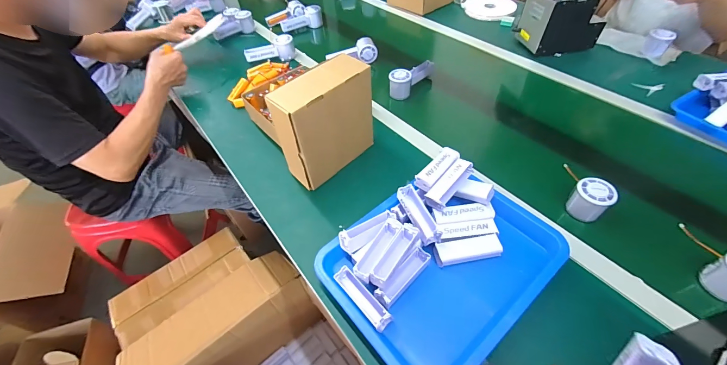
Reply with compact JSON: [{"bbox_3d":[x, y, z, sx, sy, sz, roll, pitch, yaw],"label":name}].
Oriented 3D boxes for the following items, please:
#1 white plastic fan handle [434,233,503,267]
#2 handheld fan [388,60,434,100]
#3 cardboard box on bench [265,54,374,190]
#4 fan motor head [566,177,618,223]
[{"bbox_3d":[0.167,0.107,0.489,0.104,0.017,0.034,-11,50,-4],"label":"white plastic fan handle"},{"bbox_3d":[0.128,-0.284,0.818,0.059,0.061,0.159,29,58,27],"label":"handheld fan"},{"bbox_3d":[-0.071,-0.114,0.590,0.072,0.197,0.200,36,61,30],"label":"cardboard box on bench"},{"bbox_3d":[0.391,0.030,0.530,0.053,0.061,0.057,-36,56,-23],"label":"fan motor head"}]

